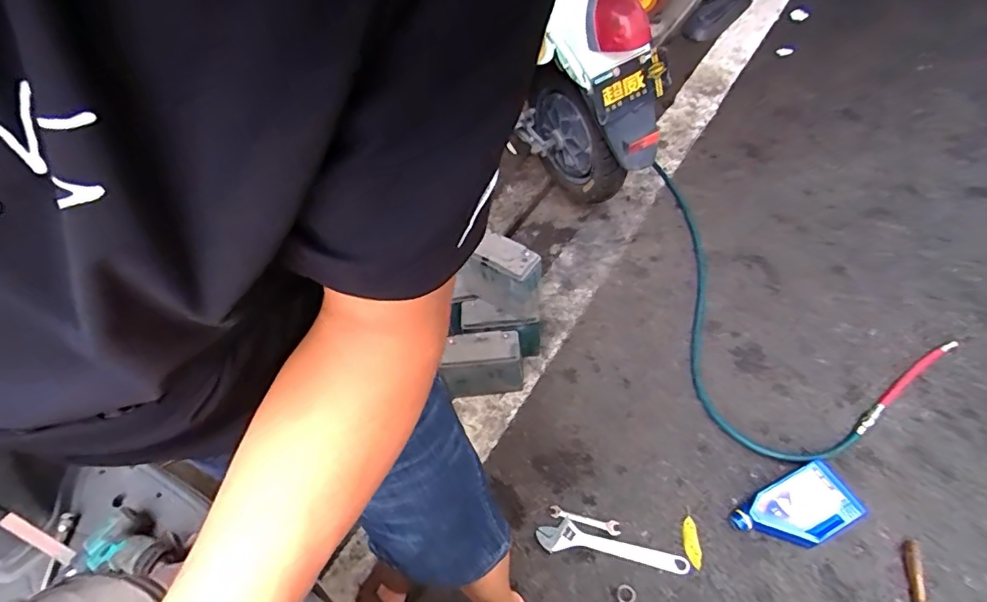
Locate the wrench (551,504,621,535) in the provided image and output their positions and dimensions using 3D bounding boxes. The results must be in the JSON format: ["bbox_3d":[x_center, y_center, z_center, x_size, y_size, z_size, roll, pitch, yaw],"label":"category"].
[{"bbox_3d":[0.191,0.459,1.114,0.142,0.007,0.029,10,55,13],"label":"wrench"}]

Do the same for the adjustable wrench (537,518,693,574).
[{"bbox_3d":[0.237,0.493,1.076,0.295,0.012,0.064,5,54,10],"label":"adjustable wrench"}]

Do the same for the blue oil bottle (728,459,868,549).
[{"bbox_3d":[0.596,0.416,1.047,0.220,0.066,0.125,-22,54,-10],"label":"blue oil bottle"}]

